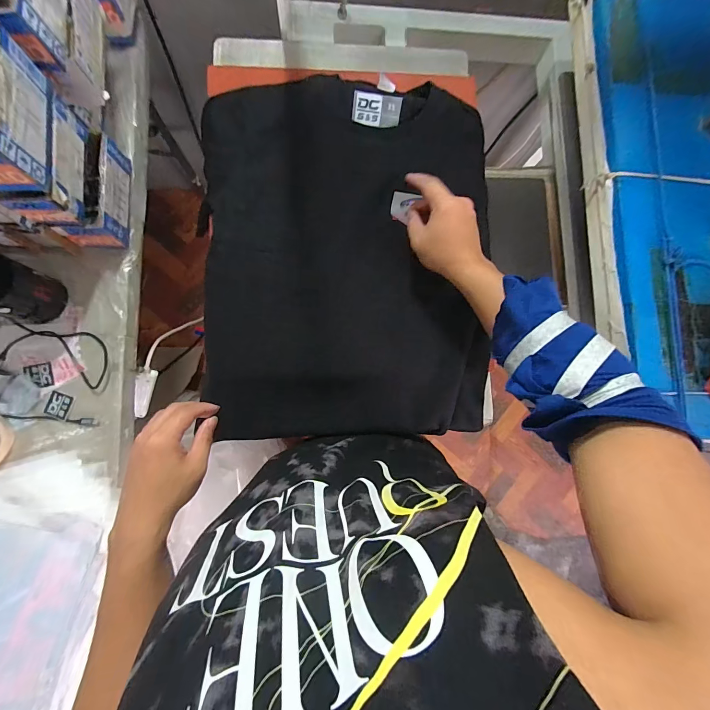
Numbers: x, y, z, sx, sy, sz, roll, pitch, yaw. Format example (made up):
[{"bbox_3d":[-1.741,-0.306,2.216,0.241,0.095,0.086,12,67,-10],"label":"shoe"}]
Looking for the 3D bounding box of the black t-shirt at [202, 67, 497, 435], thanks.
[{"bbox_3d":[-0.005,-0.133,0.490,0.397,0.058,0.489,1,84,-7],"label":"black t-shirt"}]

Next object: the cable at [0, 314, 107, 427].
[{"bbox_3d":[-0.551,0.019,0.542,0.290,0.033,0.163,7,84,-6],"label":"cable"}]

